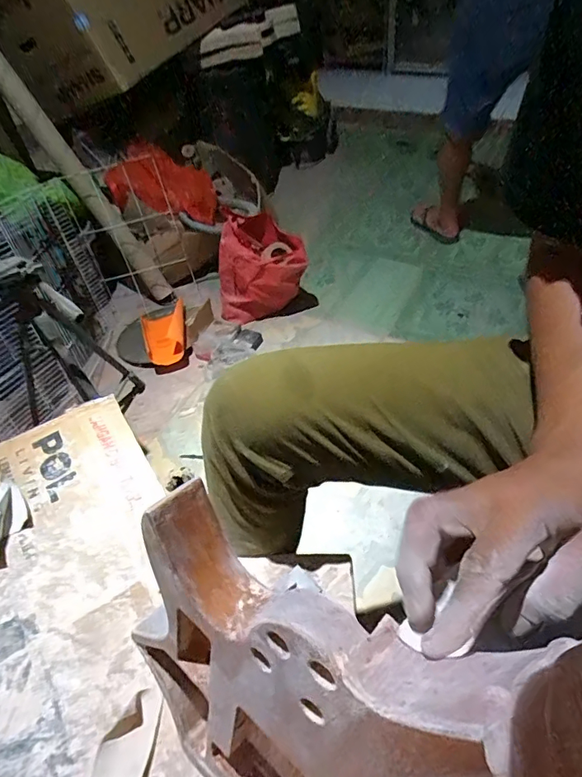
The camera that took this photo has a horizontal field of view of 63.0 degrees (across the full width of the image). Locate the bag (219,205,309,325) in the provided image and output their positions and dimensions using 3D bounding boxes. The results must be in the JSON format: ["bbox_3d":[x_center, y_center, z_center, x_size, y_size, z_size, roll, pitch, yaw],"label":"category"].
[{"bbox_3d":[-0.092,-0.356,1.465,0.277,0.288,0.148,-6,46,1],"label":"bag"}]

